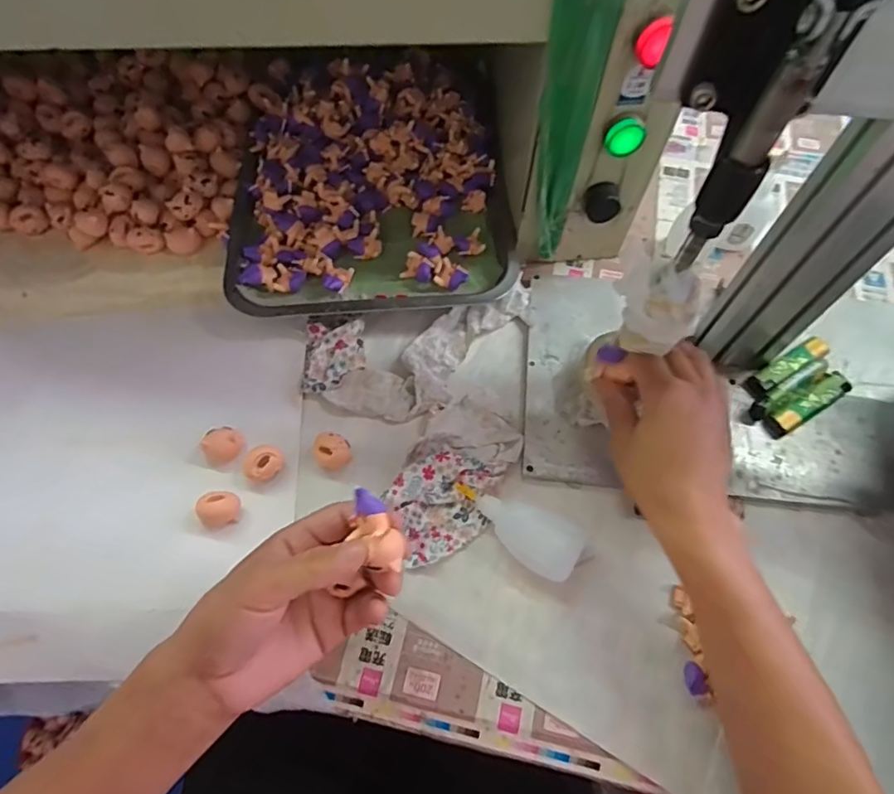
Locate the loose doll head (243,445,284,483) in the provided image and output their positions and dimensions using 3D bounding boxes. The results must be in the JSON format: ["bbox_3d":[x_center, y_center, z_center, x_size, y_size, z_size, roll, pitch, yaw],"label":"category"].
[{"bbox_3d":[-0.144,0.052,0.414,0.030,0.021,0.025,-36,72,-14],"label":"loose doll head"}]

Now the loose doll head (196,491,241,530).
[{"bbox_3d":[-0.173,0.086,0.400,0.027,0.022,0.025,2,67,0],"label":"loose doll head"}]

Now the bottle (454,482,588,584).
[{"bbox_3d":[0.050,0.097,0.390,0.097,0.028,0.044,23,69,9],"label":"bottle"}]

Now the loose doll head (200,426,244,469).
[{"bbox_3d":[-0.178,0.039,0.420,0.028,0.021,0.027,-5,67,-3],"label":"loose doll head"}]

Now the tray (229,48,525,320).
[{"bbox_3d":[-0.073,-0.222,0.515,0.262,0.045,0.318,-1,67,-1],"label":"tray"}]

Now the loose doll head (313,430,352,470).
[{"bbox_3d":[-0.091,0.043,0.421,0.027,0.020,0.028,0,67,-1],"label":"loose doll head"}]

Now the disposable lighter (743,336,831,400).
[{"bbox_3d":[0.291,-0.026,0.451,0.087,0.016,0.019,-29,71,-12],"label":"disposable lighter"}]

